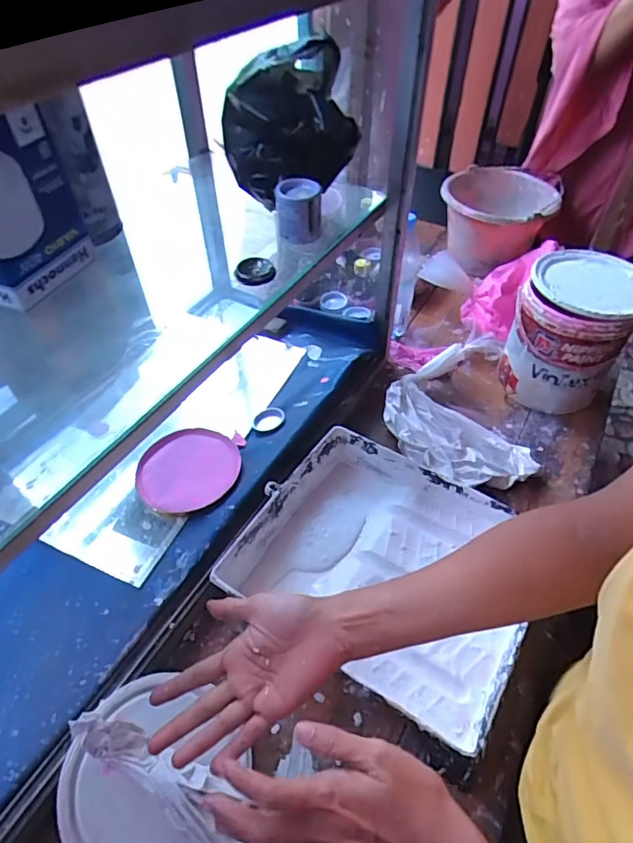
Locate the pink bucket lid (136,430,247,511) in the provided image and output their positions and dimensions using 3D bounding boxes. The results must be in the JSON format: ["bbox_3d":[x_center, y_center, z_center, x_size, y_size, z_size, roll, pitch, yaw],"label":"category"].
[{"bbox_3d":[-0.189,0.072,0.726,0.138,0.026,0.143,0,49,0],"label":"pink bucket lid"}]

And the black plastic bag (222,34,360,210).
[{"bbox_3d":[-0.028,-0.368,0.596,0.151,0.148,0.105,-16,51,-13],"label":"black plastic bag"}]

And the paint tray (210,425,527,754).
[{"bbox_3d":[0.088,0.181,0.635,0.338,0.068,0.279,26,54,21],"label":"paint tray"}]

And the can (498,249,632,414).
[{"bbox_3d":[0.416,-0.143,0.814,0.184,0.207,0.169,-37,58,-27],"label":"can"}]

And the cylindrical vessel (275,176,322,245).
[{"bbox_3d":[-0.021,-0.257,0.609,0.054,0.069,0.043,-3,49,-3],"label":"cylindrical vessel"}]

